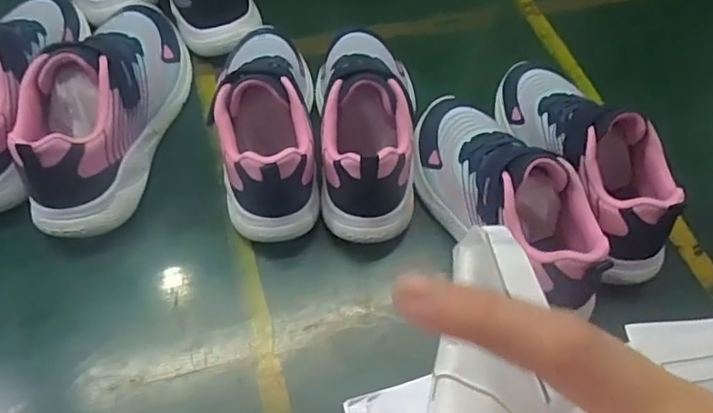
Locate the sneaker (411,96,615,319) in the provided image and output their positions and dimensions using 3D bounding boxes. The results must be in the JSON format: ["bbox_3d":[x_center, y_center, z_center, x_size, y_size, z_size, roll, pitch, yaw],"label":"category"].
[{"bbox_3d":[0.109,-0.015,0.463,0.080,0.083,0.213,-16,56,-14],"label":"sneaker"}]

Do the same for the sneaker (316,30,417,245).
[{"bbox_3d":[0.009,-0.072,0.510,0.071,0.107,0.201,0,54,-3],"label":"sneaker"}]

